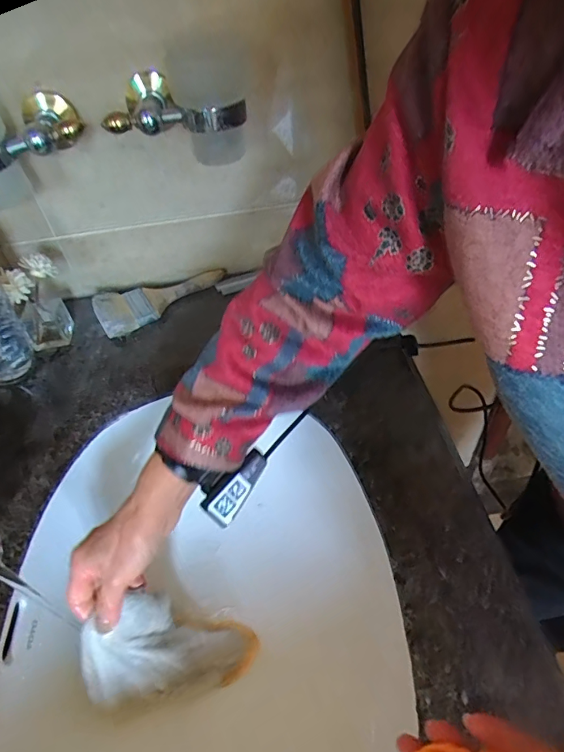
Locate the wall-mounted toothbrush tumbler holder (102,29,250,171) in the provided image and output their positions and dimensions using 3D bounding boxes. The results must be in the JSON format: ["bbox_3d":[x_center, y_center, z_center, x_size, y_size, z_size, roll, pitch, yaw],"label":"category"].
[{"bbox_3d":[-0.110,-0.298,0.487,0.148,0.114,0.112,-8,46,-2],"label":"wall-mounted toothbrush tumbler holder"}]

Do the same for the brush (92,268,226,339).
[{"bbox_3d":[-0.168,-0.113,0.651,0.191,0.028,0.073,-23,49,-16],"label":"brush"}]

